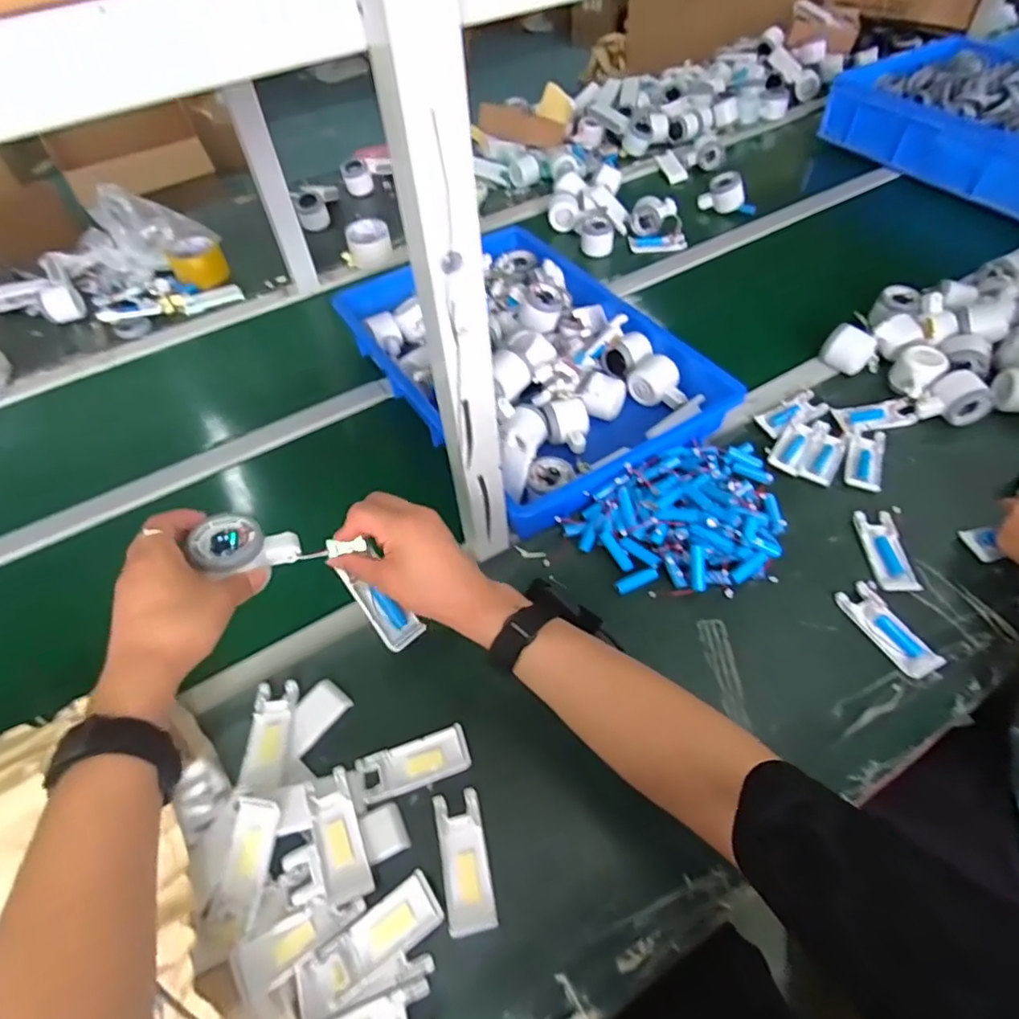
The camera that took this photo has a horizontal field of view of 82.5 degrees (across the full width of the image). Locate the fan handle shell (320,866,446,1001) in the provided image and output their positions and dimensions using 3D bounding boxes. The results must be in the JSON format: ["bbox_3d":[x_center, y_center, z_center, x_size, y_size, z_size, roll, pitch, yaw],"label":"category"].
[{"bbox_3d":[-0.102,0.341,0.468,0.096,0.022,0.043,-30,57,-17],"label":"fan handle shell"}]

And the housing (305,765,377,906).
[{"bbox_3d":[-0.150,0.285,0.509,0.038,0.020,0.101,-22,55,-11],"label":"housing"}]

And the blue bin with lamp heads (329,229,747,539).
[{"bbox_3d":[0.012,-0.245,0.865,0.366,0.103,0.570,-29,57,-16],"label":"blue bin with lamp heads"}]

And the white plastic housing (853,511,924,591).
[{"bbox_3d":[0.422,0.046,0.652,0.042,0.012,0.103,-2,54,3],"label":"white plastic housing"}]

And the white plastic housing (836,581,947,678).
[{"bbox_3d":[0.400,0.126,0.614,0.044,0.014,0.106,-22,55,-11],"label":"white plastic housing"}]

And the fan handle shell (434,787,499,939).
[{"bbox_3d":[-0.039,0.303,0.503,0.040,0.007,0.105,-12,54,-4],"label":"fan handle shell"}]

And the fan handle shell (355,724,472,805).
[{"bbox_3d":[-0.089,0.244,0.556,0.101,0.017,0.043,-18,54,-8],"label":"fan handle shell"}]

